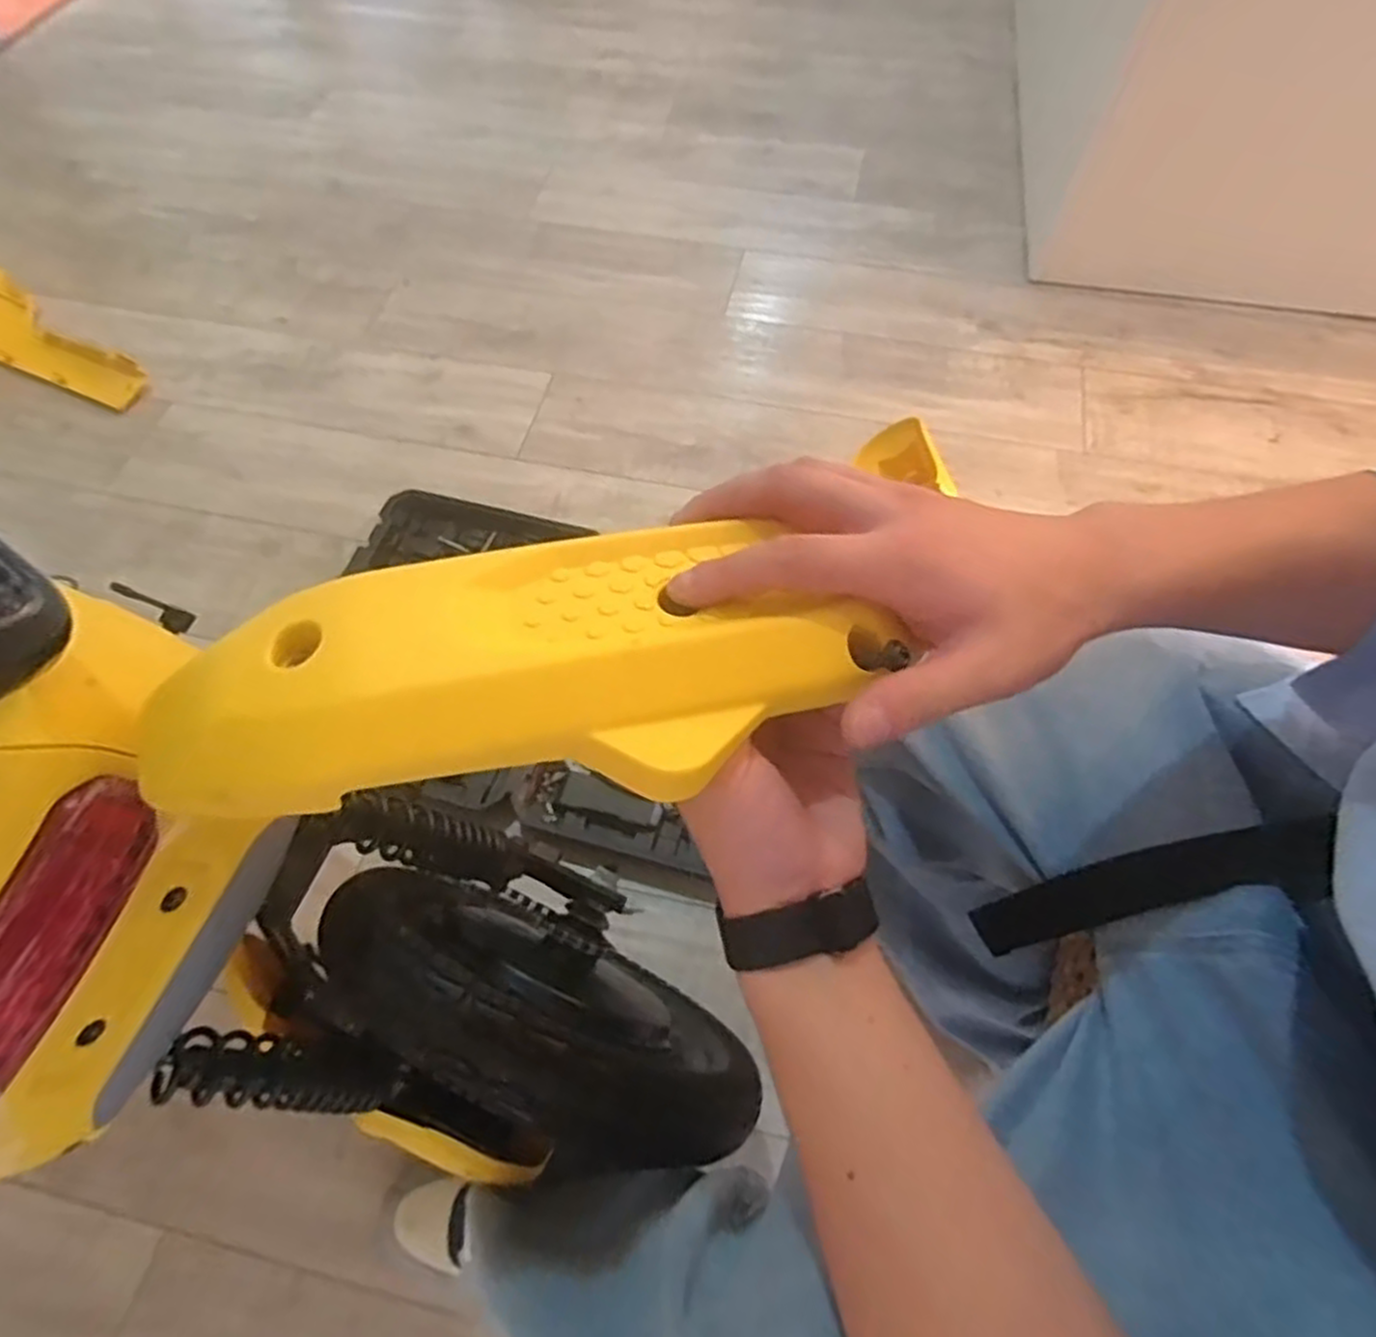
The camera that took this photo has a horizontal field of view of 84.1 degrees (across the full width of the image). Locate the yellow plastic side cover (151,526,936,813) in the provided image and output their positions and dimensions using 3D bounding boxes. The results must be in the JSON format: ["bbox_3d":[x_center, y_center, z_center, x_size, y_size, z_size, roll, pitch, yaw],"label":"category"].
[{"bbox_3d":[-0.057,0.000,0.281,0.261,0.035,0.100,-7,62,-6],"label":"yellow plastic side cover"}]

